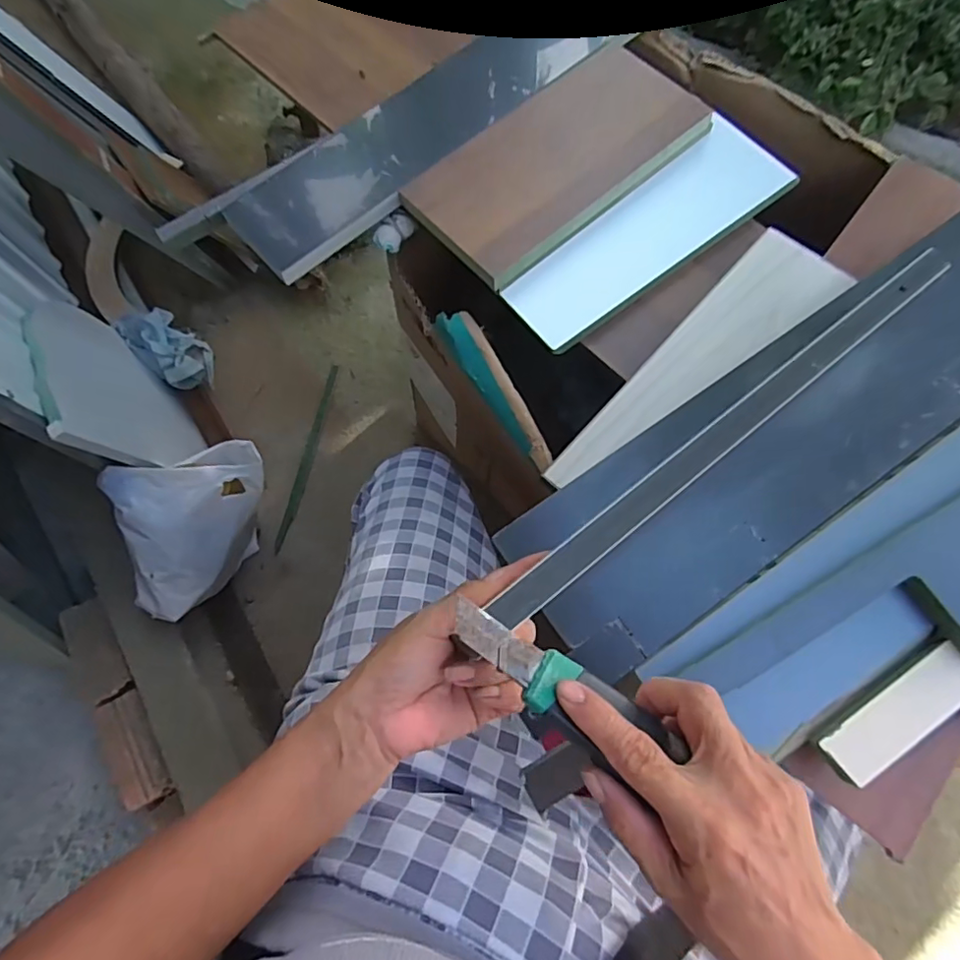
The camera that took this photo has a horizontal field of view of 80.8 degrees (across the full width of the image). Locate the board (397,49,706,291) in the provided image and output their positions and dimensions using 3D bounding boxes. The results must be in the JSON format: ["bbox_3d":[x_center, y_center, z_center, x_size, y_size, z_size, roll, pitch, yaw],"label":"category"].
[{"bbox_3d":[0.071,-0.294,0.516,0.270,0.018,0.131,-40,78,-11],"label":"board"}]

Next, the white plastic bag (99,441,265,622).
[{"bbox_3d":[-0.451,0.062,0.866,0.170,0.193,0.273,21,75,5],"label":"white plastic bag"}]

